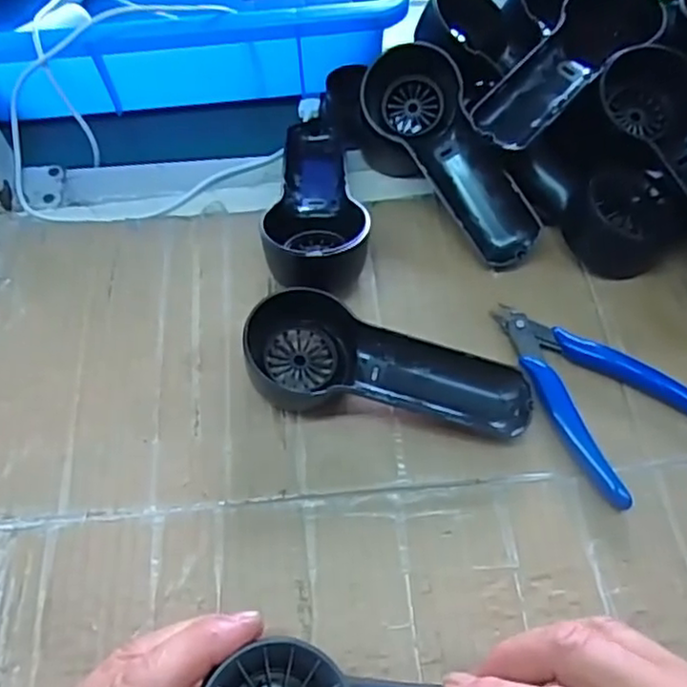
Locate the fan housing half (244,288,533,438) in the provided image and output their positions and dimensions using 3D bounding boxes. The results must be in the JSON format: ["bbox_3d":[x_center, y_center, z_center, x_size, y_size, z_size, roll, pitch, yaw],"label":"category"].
[{"bbox_3d":[0.024,0.013,0.350,0.152,0.035,0.063,15,62,10],"label":"fan housing half"}]

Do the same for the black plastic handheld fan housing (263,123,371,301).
[{"bbox_3d":[-0.012,-0.097,0.415,0.059,0.034,0.148,3,60,4],"label":"black plastic handheld fan housing"}]

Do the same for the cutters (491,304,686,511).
[{"bbox_3d":[0.139,0.019,0.358,0.077,0.012,0.122,-23,62,-12],"label":"cutters"}]

